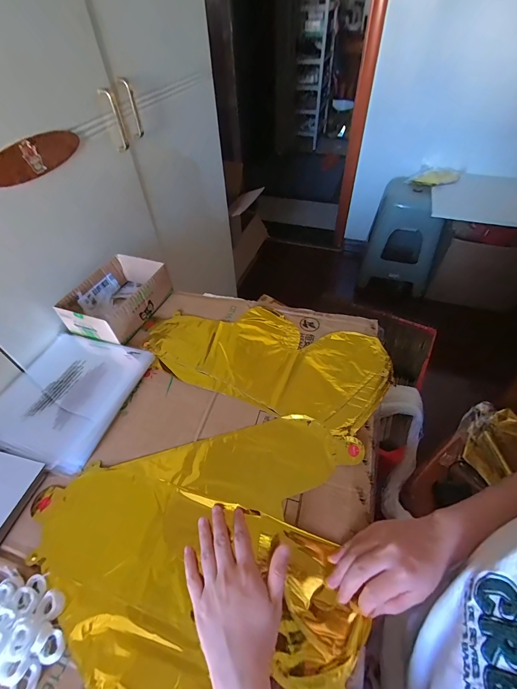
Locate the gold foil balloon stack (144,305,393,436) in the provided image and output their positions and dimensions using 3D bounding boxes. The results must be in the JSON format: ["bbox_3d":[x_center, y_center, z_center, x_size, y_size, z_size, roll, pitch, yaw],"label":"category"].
[{"bbox_3d":[0.010,0.010,0.542,0.411,0.015,0.202,16,52,15],"label":"gold foil balloon stack"}]

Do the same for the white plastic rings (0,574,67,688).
[{"bbox_3d":[-0.237,0.287,0.308,0.071,0.024,0.098,-17,51,-12],"label":"white plastic rings"}]

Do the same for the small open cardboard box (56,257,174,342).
[{"bbox_3d":[-0.279,-0.093,0.608,0.136,0.062,0.179,18,52,16],"label":"small open cardboard box"}]

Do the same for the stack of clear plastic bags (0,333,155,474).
[{"bbox_3d":[-0.312,0.073,0.501,0.202,0.013,0.219,12,51,12],"label":"stack of clear plastic bags"}]

